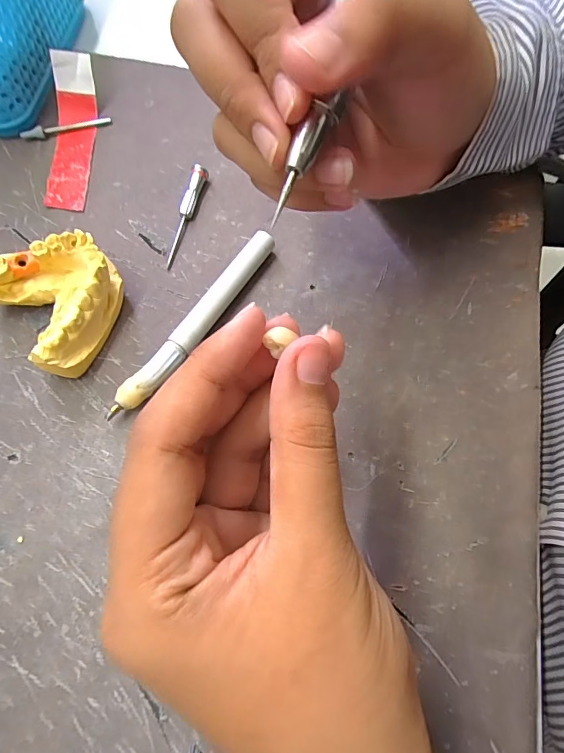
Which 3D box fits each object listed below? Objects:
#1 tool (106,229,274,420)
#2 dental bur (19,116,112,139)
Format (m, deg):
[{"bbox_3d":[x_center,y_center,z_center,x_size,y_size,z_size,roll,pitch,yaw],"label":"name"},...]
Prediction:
[{"bbox_3d":[-0.039,-0.025,0.196,0.012,0.016,0.107,35,74,11],"label":"tool"},{"bbox_3d":[-0.121,-0.141,0.237,0.048,0.005,0.006,-19,73,-9],"label":"dental bur"}]

